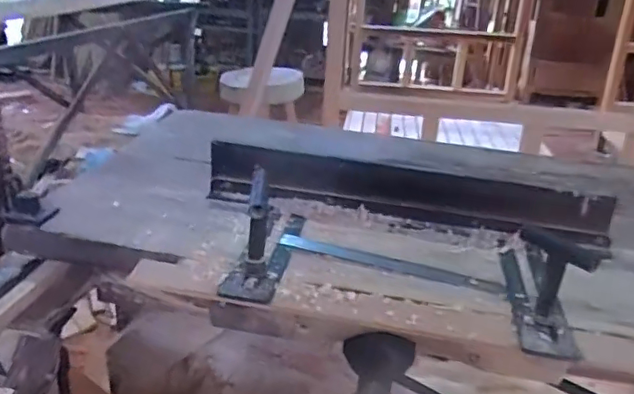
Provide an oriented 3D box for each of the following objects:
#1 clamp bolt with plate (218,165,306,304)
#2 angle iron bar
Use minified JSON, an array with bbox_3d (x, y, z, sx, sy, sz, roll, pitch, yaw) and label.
[{"bbox_3d":[-0.057,0.020,0.710,0.061,0.127,0.211,8,25,10],"label":"clamp bolt with plate"},{"bbox_3d":[0.138,-0.004,0.840,0.575,0.083,0.052,7,25,6],"label":"angle iron bar"}]

